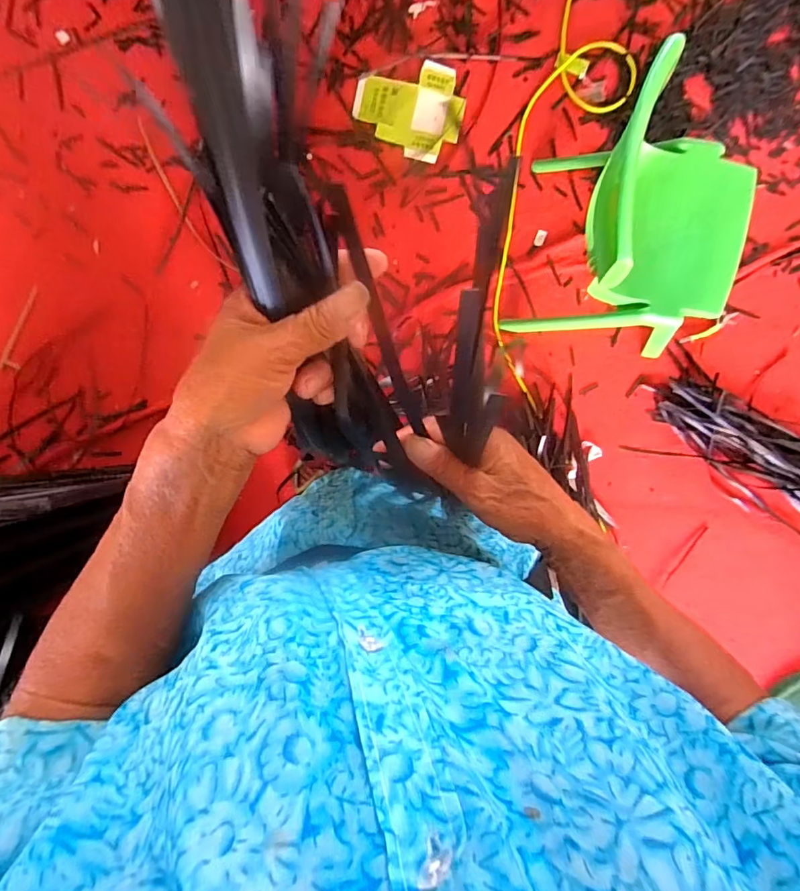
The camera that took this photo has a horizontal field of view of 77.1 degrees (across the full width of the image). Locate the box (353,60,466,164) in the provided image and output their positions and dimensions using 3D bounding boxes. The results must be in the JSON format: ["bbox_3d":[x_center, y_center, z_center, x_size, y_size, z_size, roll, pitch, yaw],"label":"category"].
[{"bbox_3d":[0.020,-0.755,1.129,0.239,0.015,0.200,11,96,-1],"label":"box"}]

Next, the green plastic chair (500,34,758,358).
[{"bbox_3d":[0.452,-0.377,0.920,0.323,0.516,0.341,13,96,-2],"label":"green plastic chair"}]

